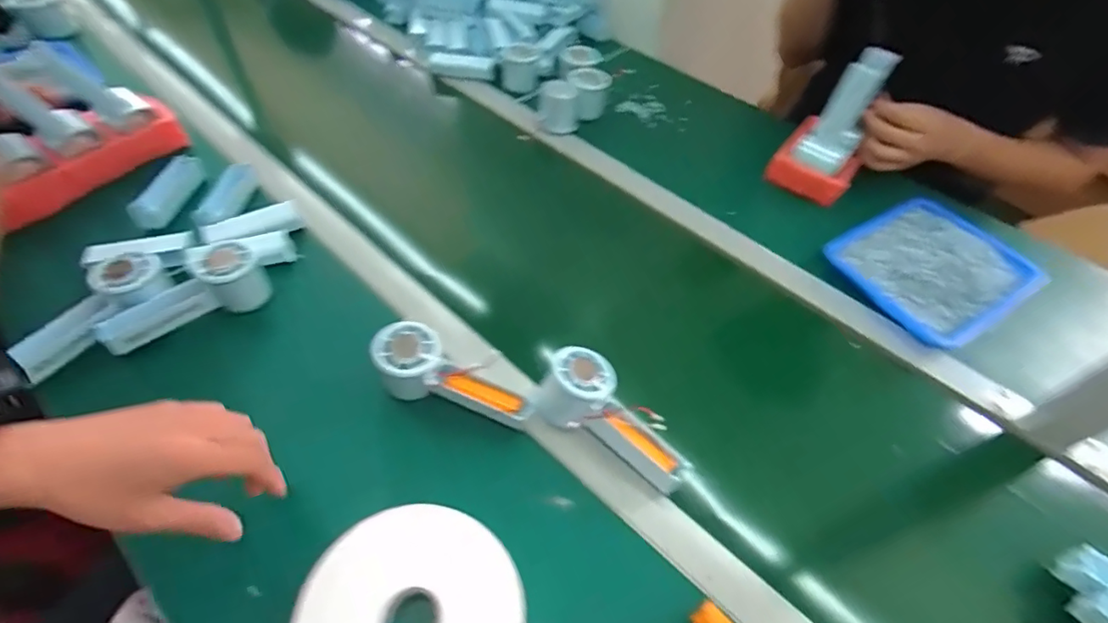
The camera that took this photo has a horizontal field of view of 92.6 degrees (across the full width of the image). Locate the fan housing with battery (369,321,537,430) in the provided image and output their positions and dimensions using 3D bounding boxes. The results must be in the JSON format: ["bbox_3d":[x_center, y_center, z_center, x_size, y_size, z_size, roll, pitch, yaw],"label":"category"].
[{"bbox_3d":[-0.097,0.067,0.502,0.153,0.061,0.053,26,52,-1],"label":"fan housing with battery"}]

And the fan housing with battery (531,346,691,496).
[{"bbox_3d":[0.053,0.102,0.482,0.152,0.050,0.063,43,59,11],"label":"fan housing with battery"}]

